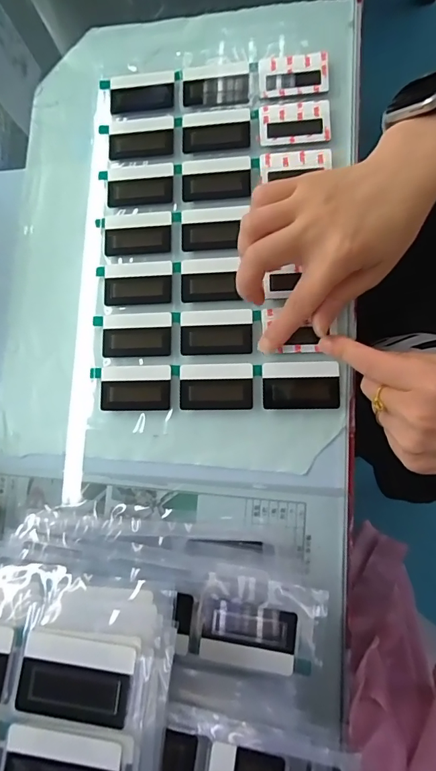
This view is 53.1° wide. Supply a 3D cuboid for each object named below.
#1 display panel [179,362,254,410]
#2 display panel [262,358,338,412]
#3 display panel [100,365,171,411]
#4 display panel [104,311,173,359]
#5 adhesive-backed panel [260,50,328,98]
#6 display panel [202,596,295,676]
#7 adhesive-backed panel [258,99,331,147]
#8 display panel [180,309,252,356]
[{"bbox_3d":[-0.002,0.000,0.321,0.053,0.005,0.034,-1,83,7],"label":"display panel"},{"bbox_3d":[0.059,0.000,0.314,0.054,0.009,0.035,-2,83,7],"label":"display panel"},{"bbox_3d":[-0.062,0.002,0.329,0.053,0.007,0.034,-1,83,7],"label":"display panel"},{"bbox_3d":[-0.063,-0.039,0.335,0.053,0.007,0.034,-1,83,7],"label":"display panel"},{"bbox_3d":[0.059,-0.244,0.340,0.053,0.007,0.033,-4,82,6],"label":"adhesive-backed panel"},{"bbox_3d":[0.017,0.146,0.254,0.054,0.009,0.033,5,83,7],"label":"display panel"},{"bbox_3d":[0.060,-0.205,0.338,0.053,0.004,0.036,-1,83,7],"label":"adhesive-backed panel"},{"bbox_3d":[-0.002,-0.040,0.326,0.053,0.006,0.034,-2,83,7],"label":"display panel"}]

